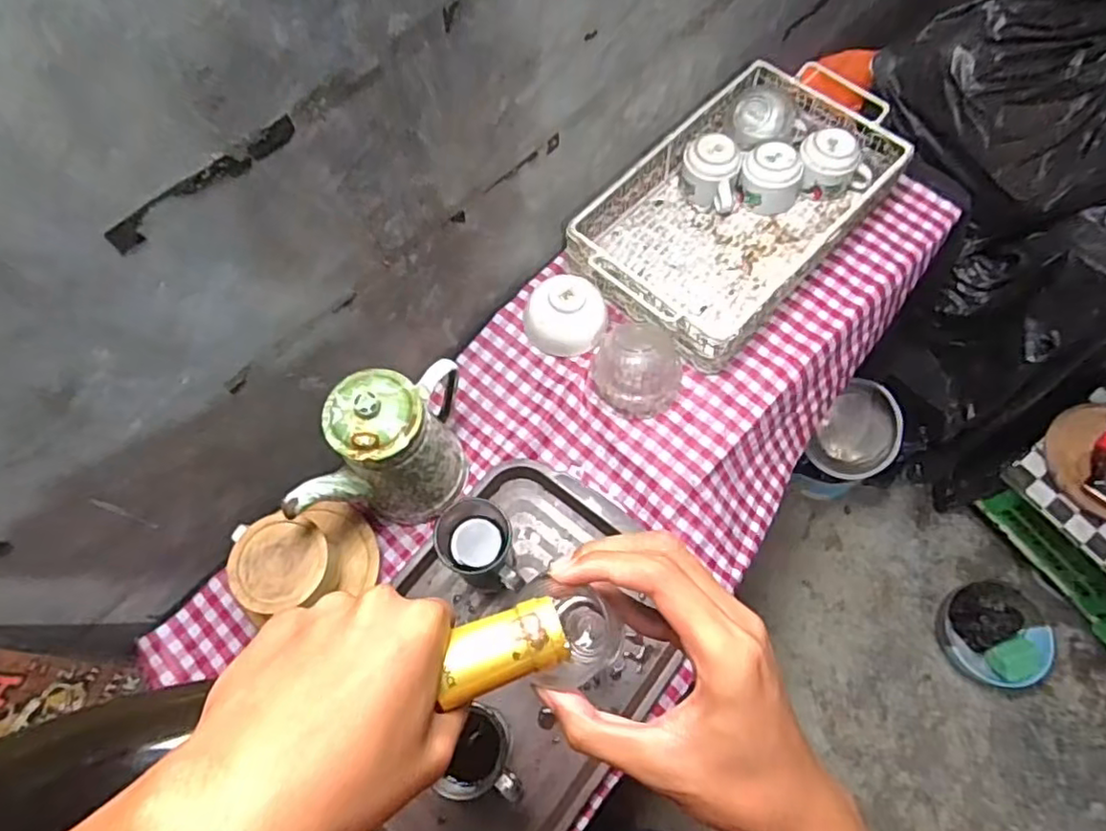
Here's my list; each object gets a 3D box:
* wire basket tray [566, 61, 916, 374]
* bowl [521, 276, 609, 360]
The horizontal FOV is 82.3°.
[{"bbox_3d":[0.246,-0.283,0.862,0.269,0.082,0.442,41,73,17],"label":"wire basket tray"},{"bbox_3d":[0.015,-0.131,0.817,0.101,0.064,0.098,0,67,1],"label":"bowl"}]

